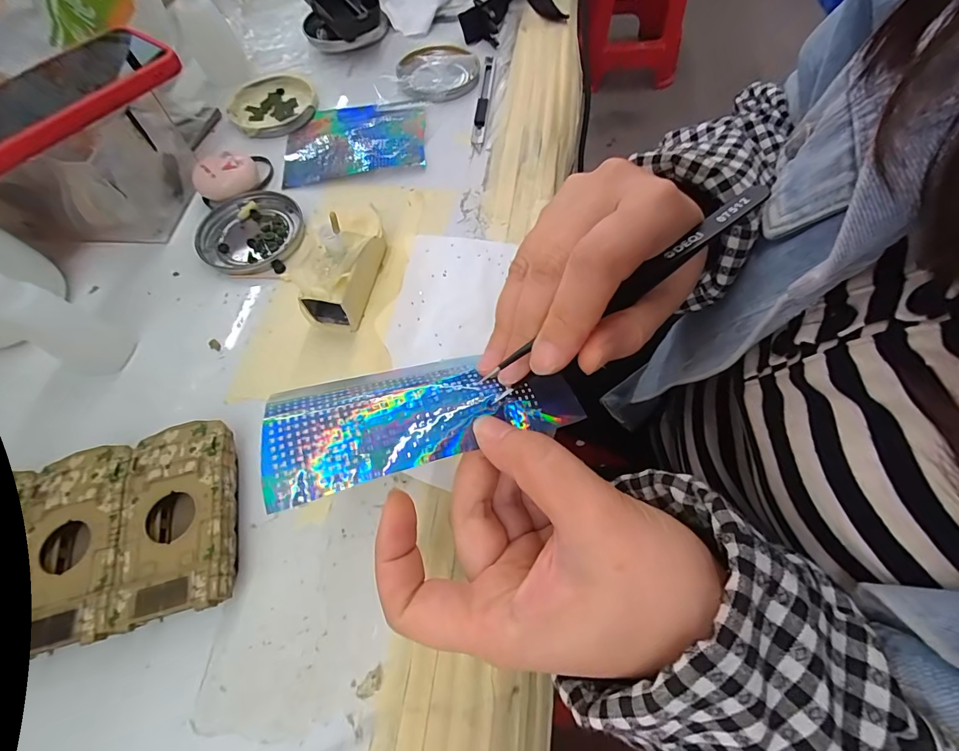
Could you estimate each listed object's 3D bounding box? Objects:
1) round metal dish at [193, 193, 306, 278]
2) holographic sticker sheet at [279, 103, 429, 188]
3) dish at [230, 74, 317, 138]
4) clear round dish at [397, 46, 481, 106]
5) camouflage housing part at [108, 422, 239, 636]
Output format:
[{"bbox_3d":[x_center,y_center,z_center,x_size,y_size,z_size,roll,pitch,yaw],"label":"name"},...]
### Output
[{"bbox_3d":[-0.177,-0.111,0.325,0.079,0.007,0.079,-1,63,3],"label":"round metal dish"},{"bbox_3d":[-0.112,-0.210,0.370,0.122,0.007,0.100,-10,63,-2],"label":"holographic sticker sheet"},{"bbox_3d":[-0.197,-0.260,0.400,0.077,0.010,0.089,-23,64,-8],"label":"dish"},{"bbox_3d":[-0.040,-0.295,0.405,0.076,0.009,0.085,-14,64,-3],"label":"clear round dish"},{"bbox_3d":[-0.154,0.073,0.222,0.050,0.026,0.096,-15,64,-4],"label":"camouflage housing part"}]

